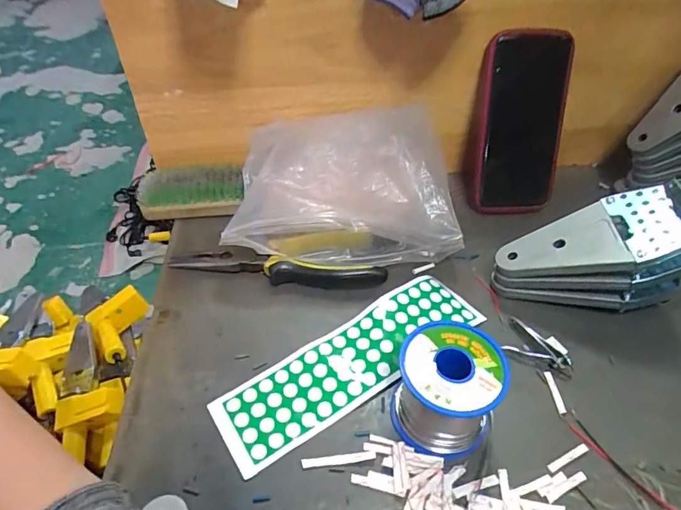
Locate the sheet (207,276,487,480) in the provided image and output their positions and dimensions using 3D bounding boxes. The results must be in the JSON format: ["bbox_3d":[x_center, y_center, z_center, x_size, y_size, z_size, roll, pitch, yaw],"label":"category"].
[{"bbox_3d":[0.012,0.078,0.349,0.215,0.013,0.057,-26,50,-24],"label":"sheet"}]

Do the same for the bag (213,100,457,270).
[{"bbox_3d":[0.000,-0.061,0.431,0.200,0.092,0.137,-4,45,-4],"label":"bag"}]

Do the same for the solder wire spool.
[{"bbox_3d":[0.070,0.089,0.302,0.064,0.060,0.065,0,44,0],"label":"solder wire spool"}]

